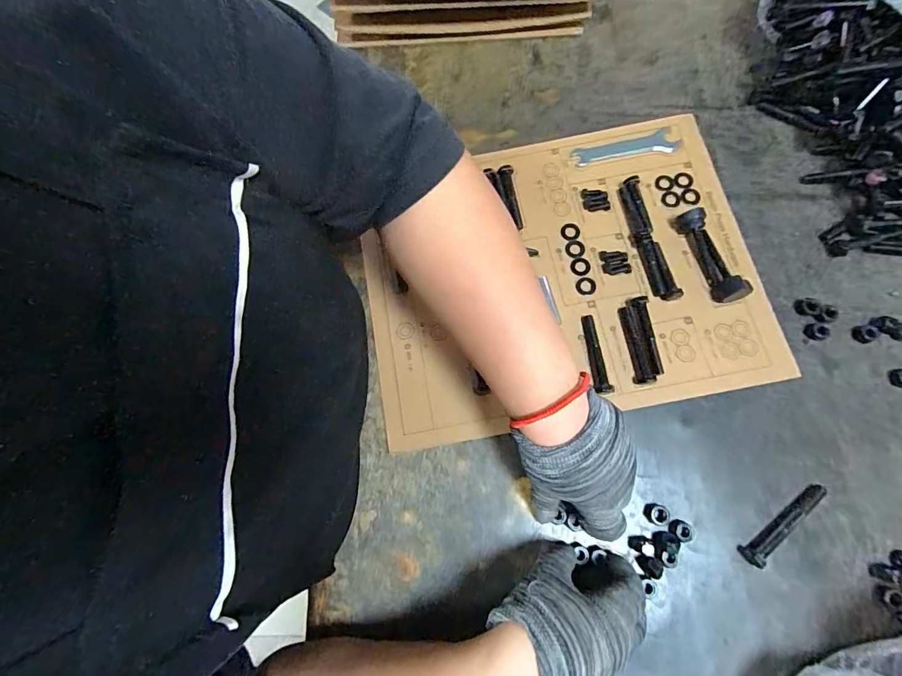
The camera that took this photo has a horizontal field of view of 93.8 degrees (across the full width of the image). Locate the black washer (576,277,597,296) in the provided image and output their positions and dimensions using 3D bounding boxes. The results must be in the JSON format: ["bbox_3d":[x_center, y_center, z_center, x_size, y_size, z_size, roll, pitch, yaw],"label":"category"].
[{"bbox_3d":[0.135,-0.052,0.422,0.019,0.004,0.019,-1,72,5],"label":"black washer"}]

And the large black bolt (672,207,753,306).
[{"bbox_3d":[0.253,-0.081,0.410,0.023,0.025,0.097,-20,72,-2],"label":"large black bolt"}]

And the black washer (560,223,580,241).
[{"bbox_3d":[0.124,-0.111,0.439,0.019,0.004,0.020,27,77,13],"label":"black washer"}]

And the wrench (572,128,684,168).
[{"bbox_3d":[0.190,-0.206,0.460,0.112,0.007,0.029,-10,72,2],"label":"wrench"}]

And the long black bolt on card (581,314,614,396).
[{"bbox_3d":[0.137,0.014,0.396,0.014,0.010,0.076,-5,72,3],"label":"long black bolt on card"}]

